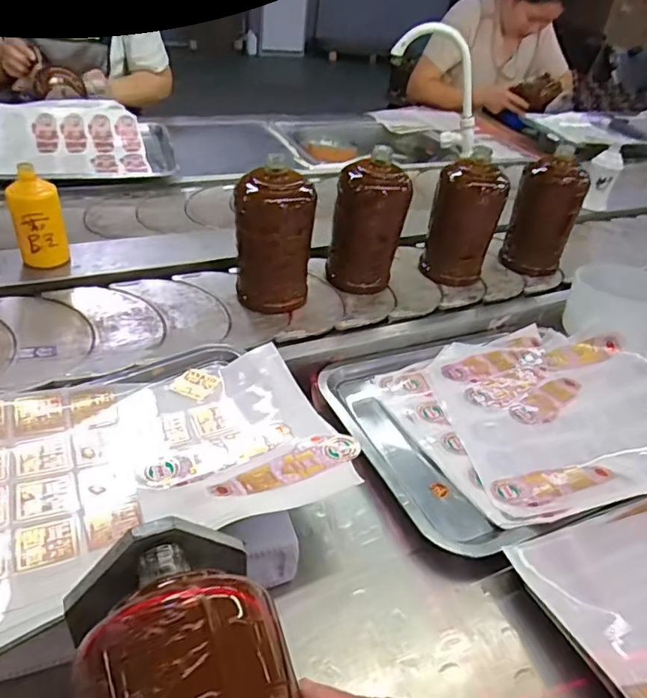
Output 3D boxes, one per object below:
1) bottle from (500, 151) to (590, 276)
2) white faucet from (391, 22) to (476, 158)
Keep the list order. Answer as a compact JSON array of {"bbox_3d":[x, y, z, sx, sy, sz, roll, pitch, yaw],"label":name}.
[{"bbox_3d":[0.337,-0.205,0.828,0.093,0.164,0.071,19,37,16],"label":"bottle"},{"bbox_3d":[0.292,-0.664,1.377,0.246,0.277,0.103,16,36,12],"label":"white faucet"}]

